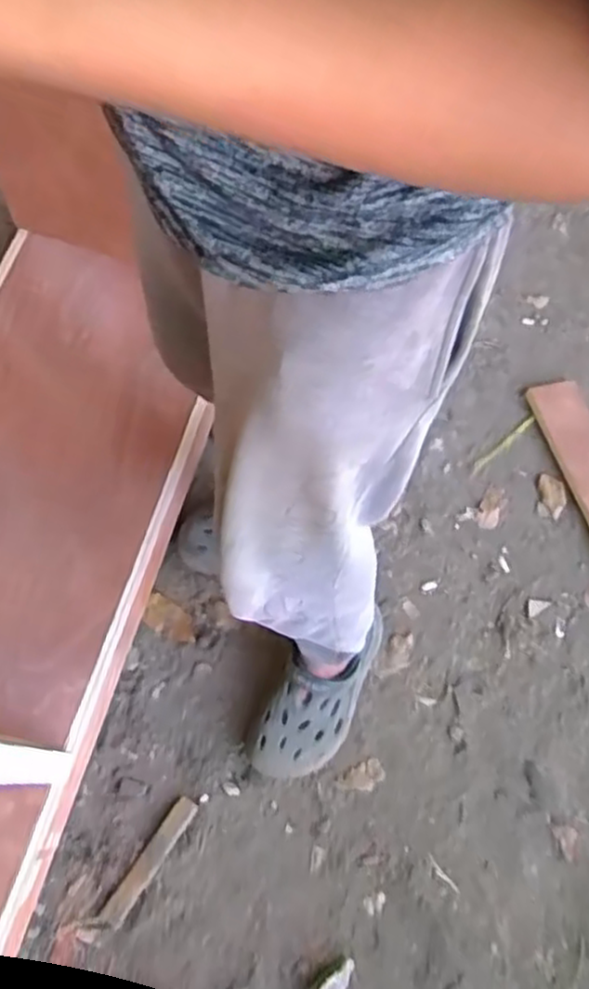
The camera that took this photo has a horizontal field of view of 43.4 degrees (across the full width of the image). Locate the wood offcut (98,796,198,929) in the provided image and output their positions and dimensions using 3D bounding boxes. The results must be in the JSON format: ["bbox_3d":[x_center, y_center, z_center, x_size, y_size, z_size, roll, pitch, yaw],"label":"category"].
[{"bbox_3d":[-0.195,0.491,0.994,0.030,0.006,0.177,33,71,10],"label":"wood offcut"}]

